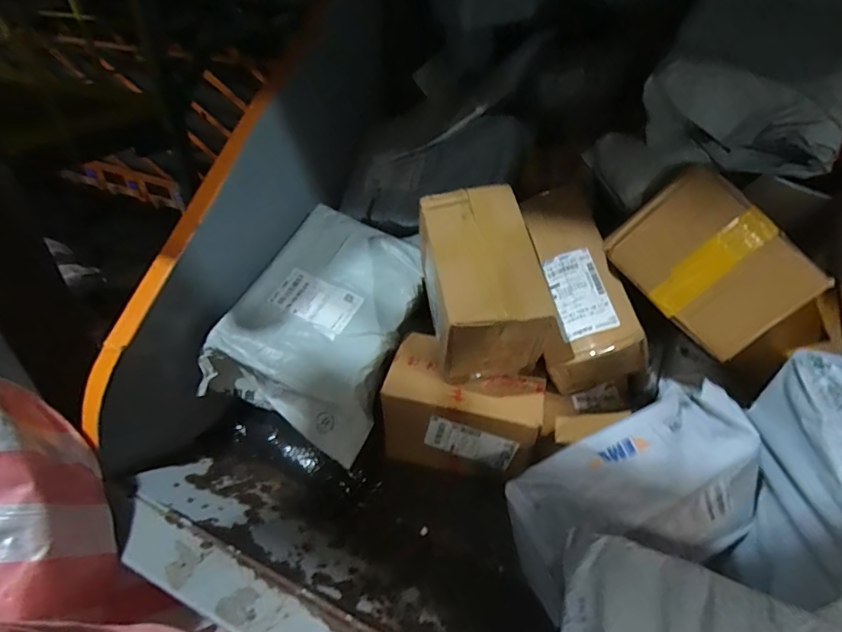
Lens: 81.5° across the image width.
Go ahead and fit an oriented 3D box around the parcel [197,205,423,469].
[{"bbox_3d":[-0.141,0.000,0.764,0.262,0.087,0.364,24,67,6],"label":"parcel"}]

